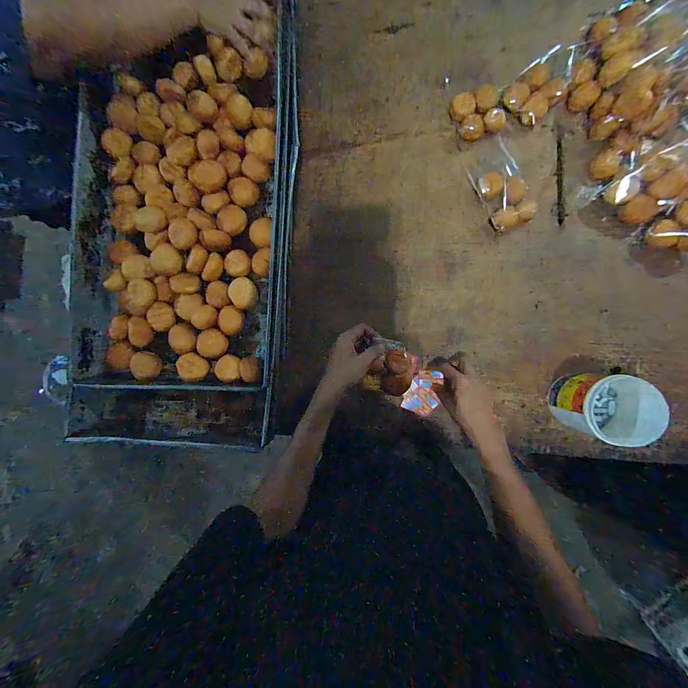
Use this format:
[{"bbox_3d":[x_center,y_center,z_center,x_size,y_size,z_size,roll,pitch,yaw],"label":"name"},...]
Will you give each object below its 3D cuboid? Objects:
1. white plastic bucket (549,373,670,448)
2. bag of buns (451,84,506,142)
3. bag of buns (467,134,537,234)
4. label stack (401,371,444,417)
[{"bbox_3d":[0.443,0.105,0.520,0.101,0.136,0.095,0,87,6],"label":"white plastic bucket"},{"bbox_3d":[0.282,-0.484,0.624,0.093,0.030,0.105,-18,85,5],"label":"bag of buns"},{"bbox_3d":[0.322,-0.318,0.612,0.092,0.038,0.165,-25,84,4],"label":"bag of buns"},{"bbox_3d":[0.166,0.099,0.613,0.068,0.007,0.093,22,90,9],"label":"label stack"}]

